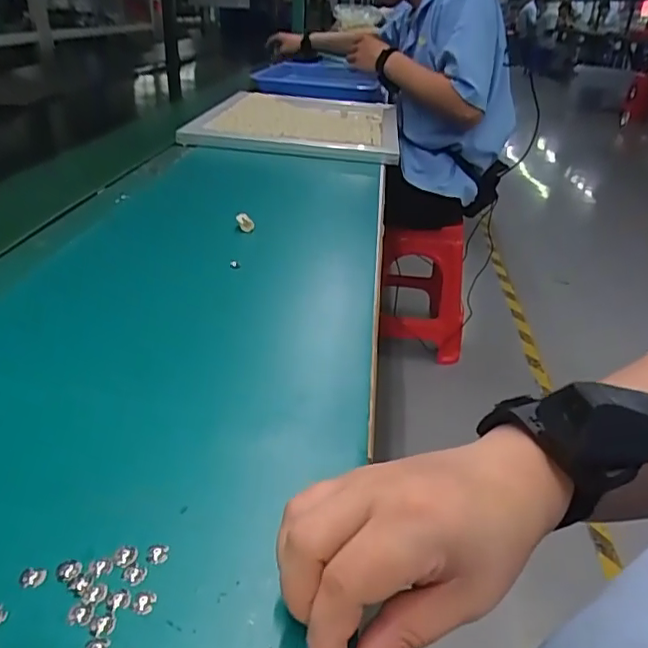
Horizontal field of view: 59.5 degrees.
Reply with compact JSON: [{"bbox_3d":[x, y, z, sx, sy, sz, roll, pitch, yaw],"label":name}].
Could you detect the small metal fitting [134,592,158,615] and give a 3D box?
[{"bbox_3d":[-0.078,0.119,0.245,0.009,0.004,0.010,11,30,11],"label":"small metal fitting"}]

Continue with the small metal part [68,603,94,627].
[{"bbox_3d":[-0.102,0.121,0.238,0.010,0.004,0.009,1,30,-6],"label":"small metal part"}]

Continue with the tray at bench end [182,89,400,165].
[{"bbox_3d":[-0.035,-0.435,1.197,0.369,0.040,0.553,7,30,4],"label":"tray at bench end"}]

